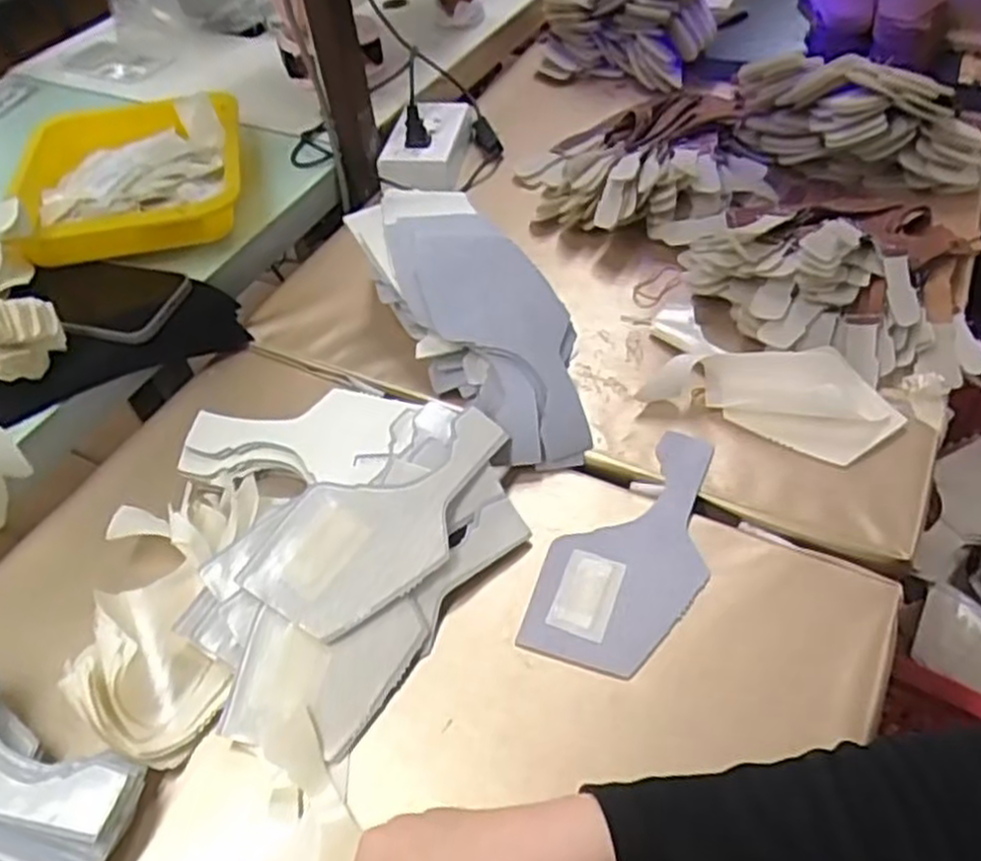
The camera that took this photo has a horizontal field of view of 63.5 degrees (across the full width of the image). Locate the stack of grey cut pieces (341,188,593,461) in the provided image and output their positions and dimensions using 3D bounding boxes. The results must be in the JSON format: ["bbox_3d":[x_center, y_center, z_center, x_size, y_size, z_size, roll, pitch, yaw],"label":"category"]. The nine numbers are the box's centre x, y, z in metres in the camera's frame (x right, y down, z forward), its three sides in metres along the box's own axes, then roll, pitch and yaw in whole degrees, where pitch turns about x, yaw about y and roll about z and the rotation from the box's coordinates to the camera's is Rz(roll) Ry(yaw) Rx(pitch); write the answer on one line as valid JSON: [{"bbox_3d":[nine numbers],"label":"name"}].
[{"bbox_3d":[-0.010,-0.089,0.596,0.102,0.068,0.261,-25,52,-17],"label":"stack of grey cut pieces"}]

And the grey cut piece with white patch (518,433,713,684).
[{"bbox_3d":[0.095,0.076,0.499,0.085,0.006,0.182,34,61,26],"label":"grey cut piece with white patch"}]

